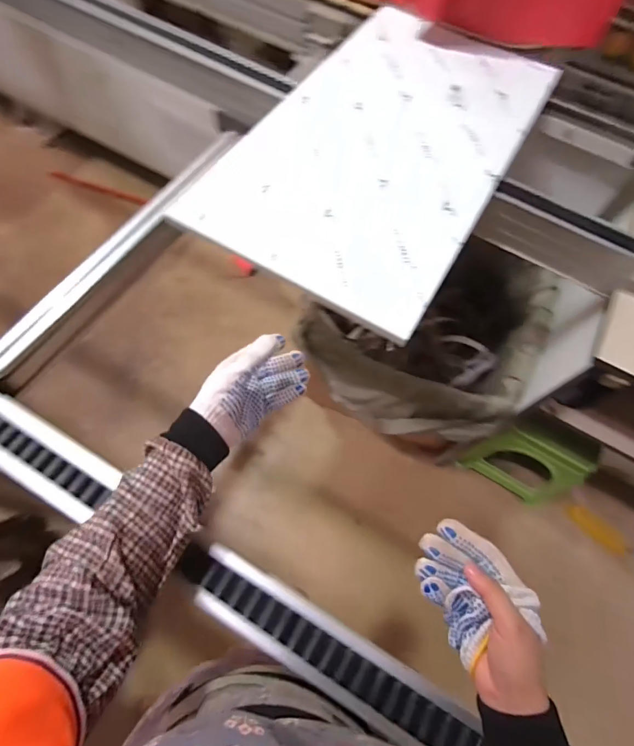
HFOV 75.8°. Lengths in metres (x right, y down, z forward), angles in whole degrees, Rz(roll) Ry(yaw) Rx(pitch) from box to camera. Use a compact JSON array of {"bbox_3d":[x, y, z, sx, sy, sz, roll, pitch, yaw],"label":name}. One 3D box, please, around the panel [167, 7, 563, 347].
[{"bbox_3d":[0.121,-0.399,0.698,0.402,0.012,0.677,30,68,10],"label":"panel"}]

